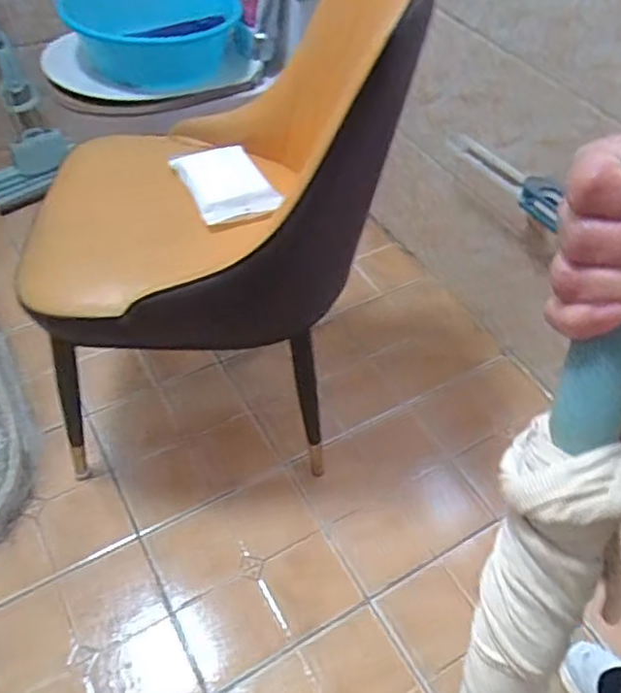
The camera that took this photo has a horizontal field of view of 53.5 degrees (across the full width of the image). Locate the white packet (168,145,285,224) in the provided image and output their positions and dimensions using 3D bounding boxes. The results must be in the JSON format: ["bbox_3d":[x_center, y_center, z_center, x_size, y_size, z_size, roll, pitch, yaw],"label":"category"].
[{"bbox_3d":[-0.133,-0.263,0.984,0.132,0.024,0.170,-21,56,-20],"label":"white packet"}]

